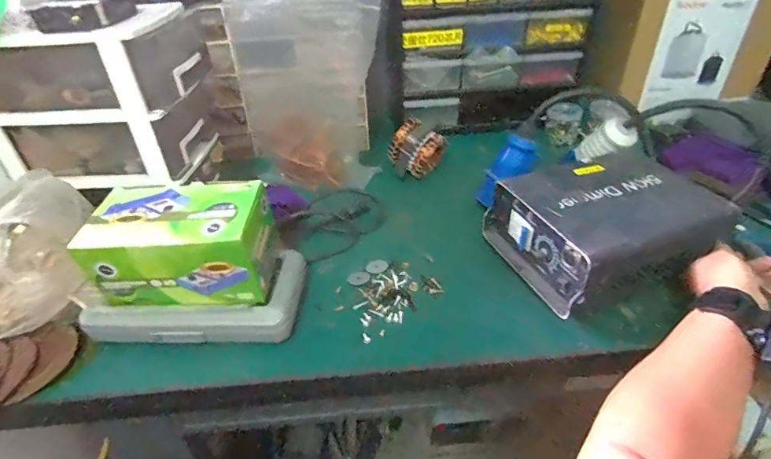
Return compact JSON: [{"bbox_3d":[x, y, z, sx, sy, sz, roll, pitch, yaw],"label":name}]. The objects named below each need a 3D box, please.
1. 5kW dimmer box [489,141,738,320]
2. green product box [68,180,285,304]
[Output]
[{"bbox_3d":[0.274,-0.004,0.565,0.226,0.093,0.181,-13,38,-14],"label":"5kW dimmer box"},{"bbox_3d":[-0.216,0.015,0.501,0.183,0.098,0.099,-2,36,0],"label":"green product box"}]

